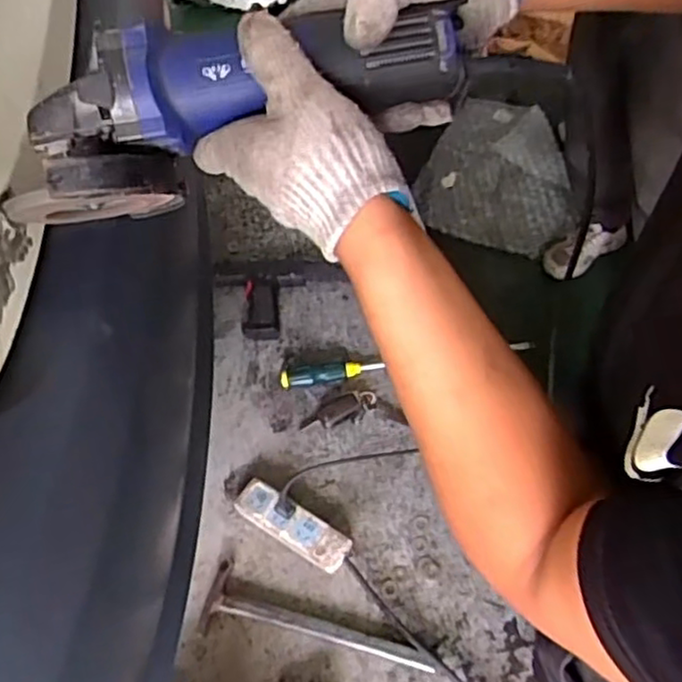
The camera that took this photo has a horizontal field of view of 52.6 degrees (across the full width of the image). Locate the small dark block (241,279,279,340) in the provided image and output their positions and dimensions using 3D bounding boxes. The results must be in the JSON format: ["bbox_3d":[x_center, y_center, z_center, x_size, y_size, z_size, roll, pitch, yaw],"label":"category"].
[{"bbox_3d":[-0.138,-0.055,1.176,0.062,0.039,0.108,-5,56,2],"label":"small dark block"}]

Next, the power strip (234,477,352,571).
[{"bbox_3d":[-0.069,0.256,0.961,0.172,0.038,0.051,28,63,21],"label":"power strip"}]

